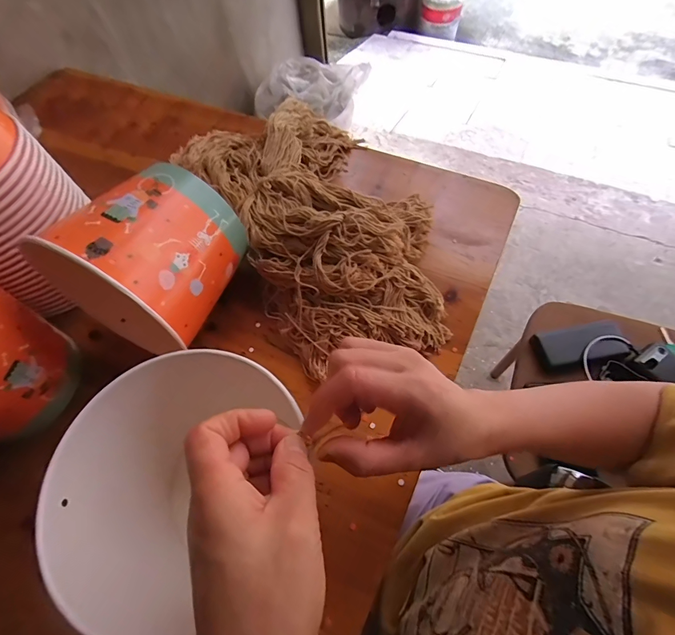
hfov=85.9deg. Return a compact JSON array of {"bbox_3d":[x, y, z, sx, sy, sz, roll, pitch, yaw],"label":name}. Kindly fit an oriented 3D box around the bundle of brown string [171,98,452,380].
[{"bbox_3d":[-0.017,-0.124,0.430,0.227,0.068,0.384,-32,66,-12],"label":"bundle of brown string"}]

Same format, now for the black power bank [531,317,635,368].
[{"bbox_3d":[0.444,0.048,0.657,0.162,0.021,0.077,-14,63,-3],"label":"black power bank"}]

